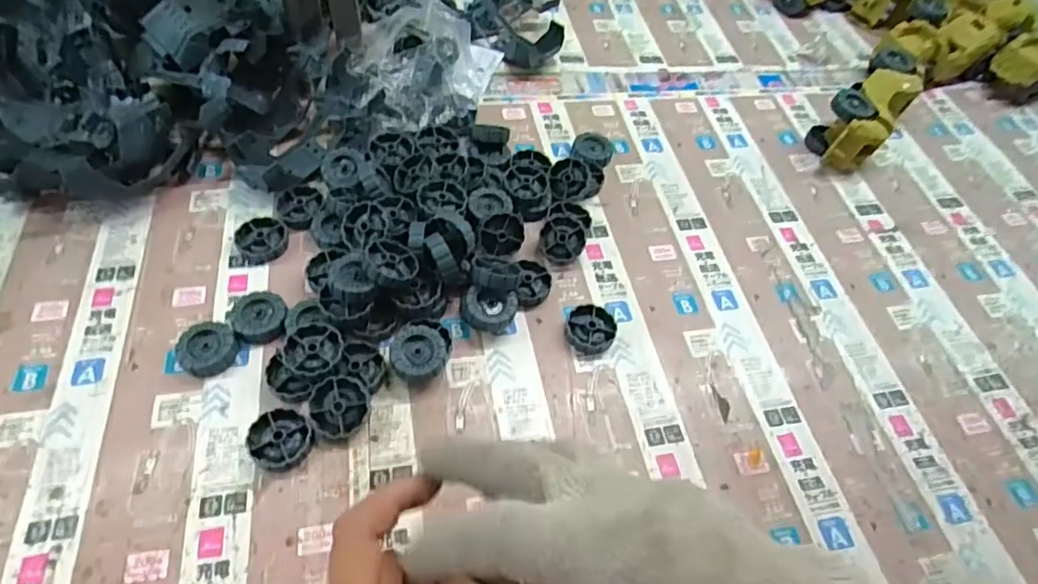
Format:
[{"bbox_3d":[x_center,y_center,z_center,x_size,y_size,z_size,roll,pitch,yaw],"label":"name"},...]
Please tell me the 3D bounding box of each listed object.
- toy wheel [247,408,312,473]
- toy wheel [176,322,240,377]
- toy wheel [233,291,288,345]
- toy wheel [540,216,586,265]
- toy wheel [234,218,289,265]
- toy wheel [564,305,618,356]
[{"bbox_3d":[-0.153,0.095,0.391,0.037,0.012,0.037,2,54,-3],"label":"toy wheel"},{"bbox_3d":[-0.215,0.039,0.422,0.036,0.015,0.037,2,54,-3],"label":"toy wheel"},{"bbox_3d":[-0.185,0.018,0.439,0.035,0.015,0.035,2,54,-3],"label":"toy wheel"},{"bbox_3d":[0.036,-0.042,0.508,0.039,0.015,0.039,0,83,3],"label":"toy wheel"},{"bbox_3d":[-0.202,-0.041,0.479,0.038,0.011,0.038,2,54,-3],"label":"toy wheel"},{"bbox_3d":[0.055,0.029,0.467,0.037,0.011,0.041,21,56,8],"label":"toy wheel"}]

